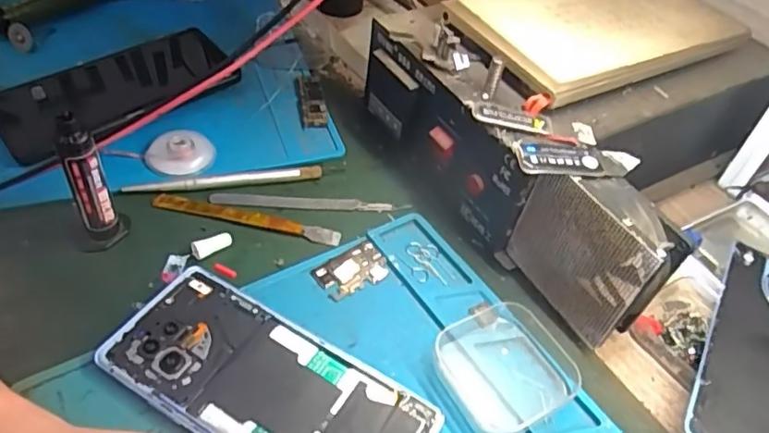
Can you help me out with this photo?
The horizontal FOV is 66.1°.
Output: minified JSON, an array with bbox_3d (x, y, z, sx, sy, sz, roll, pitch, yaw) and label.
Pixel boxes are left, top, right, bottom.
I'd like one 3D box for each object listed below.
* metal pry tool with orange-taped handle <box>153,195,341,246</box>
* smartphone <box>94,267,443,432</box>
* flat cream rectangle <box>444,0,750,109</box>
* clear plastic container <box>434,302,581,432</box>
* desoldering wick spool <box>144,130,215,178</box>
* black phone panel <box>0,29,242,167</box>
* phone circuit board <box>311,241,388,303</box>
[{"bbox_3d":[-0.087,0.000,0.377,0.120,0.004,0.011,11,47,4],"label":"metal pry tool with orange-taped handle"},{"bbox_3d":[-0.057,0.086,0.294,0.163,0.011,0.073,27,50,18],"label":"smartphone"},{"bbox_3d":[0.144,-0.130,0.403,0.186,0.018,0.113,-20,52,-23],"label":"flat cream rectangle"},{"bbox_3d":[0.067,0.078,0.313,0.069,0.016,0.062,-21,53,-24],"label":"clear plastic container"},{"bbox_3d":[-0.142,-0.044,0.408,0.042,0.011,0.042,3,47,-4],"label":"desoldering wick spool"},{"bbox_3d":[-0.199,-0.096,0.441,0.167,0.016,0.074,-29,56,-29],"label":"black phone panel"},{"bbox_3d":[-0.019,0.032,0.356,0.045,0.004,0.027,-28,56,-29],"label":"phone circuit board"}]

